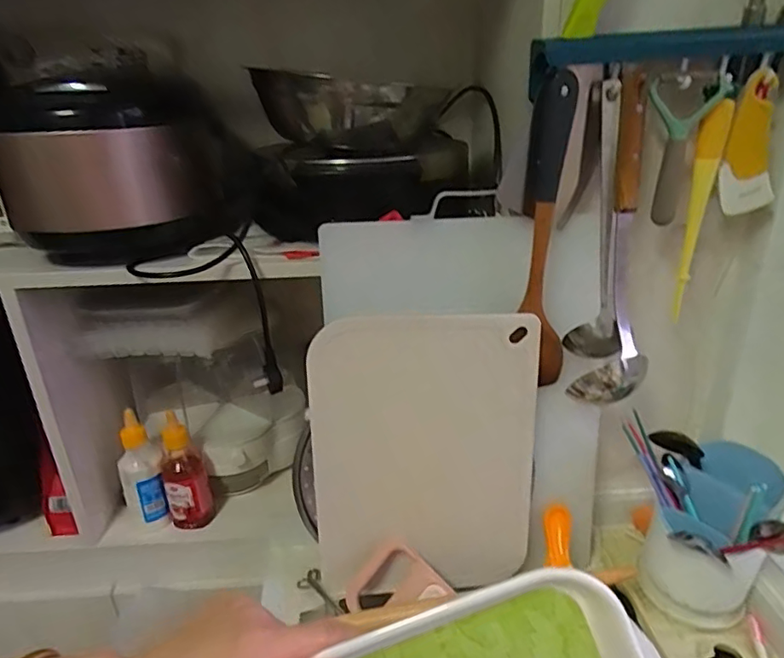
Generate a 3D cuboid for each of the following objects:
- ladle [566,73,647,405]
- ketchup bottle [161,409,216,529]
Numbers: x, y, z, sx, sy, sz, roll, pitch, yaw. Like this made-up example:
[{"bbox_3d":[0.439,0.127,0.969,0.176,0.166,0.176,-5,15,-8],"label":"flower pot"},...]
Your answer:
[{"bbox_3d":[0.235,-0.075,0.559,0.066,0.320,0.053,8,26,23],"label":"ladle"},{"bbox_3d":[-0.284,0.202,0.763,0.057,0.168,0.043,-13,26,-23],"label":"ketchup bottle"}]

